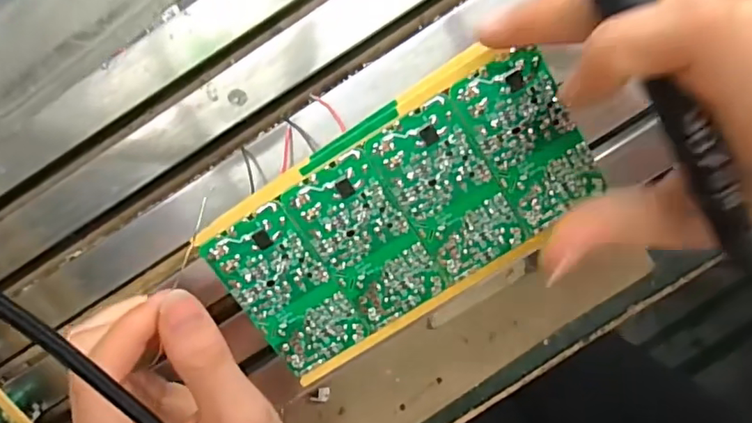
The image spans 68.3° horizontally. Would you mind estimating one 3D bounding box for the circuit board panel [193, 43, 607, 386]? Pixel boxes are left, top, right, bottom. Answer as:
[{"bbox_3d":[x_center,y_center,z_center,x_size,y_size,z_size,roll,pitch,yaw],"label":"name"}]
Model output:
[{"bbox_3d":[0.013,0.003,0.237,0.158,0.004,0.086,-33,105,4],"label":"circuit board panel"}]

